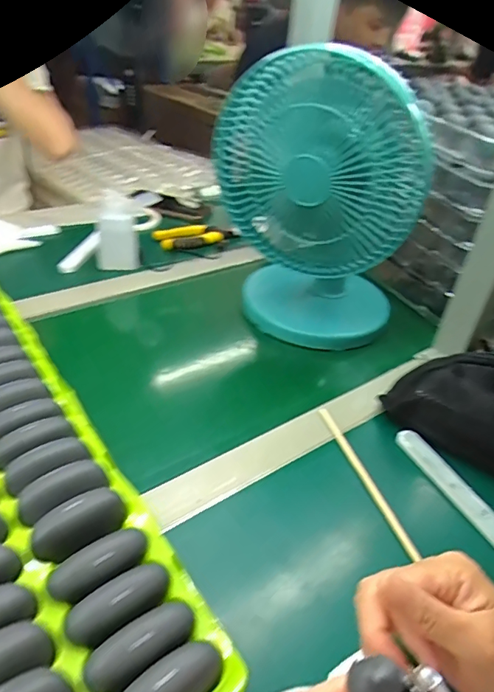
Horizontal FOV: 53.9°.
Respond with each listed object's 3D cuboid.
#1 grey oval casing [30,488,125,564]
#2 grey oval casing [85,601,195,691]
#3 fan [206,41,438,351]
[{"bbox_3d":[-0.118,0.125,0.343,0.063,0.021,0.029,-19,43,-31],"label":"grey oval casing"},{"bbox_3d":[-0.059,0.169,0.280,0.065,0.019,0.027,-23,44,-34],"label":"grey oval casing"},{"bbox_3d":[0.089,-0.175,0.581,0.218,0.302,0.145,19,38,18],"label":"fan"}]

